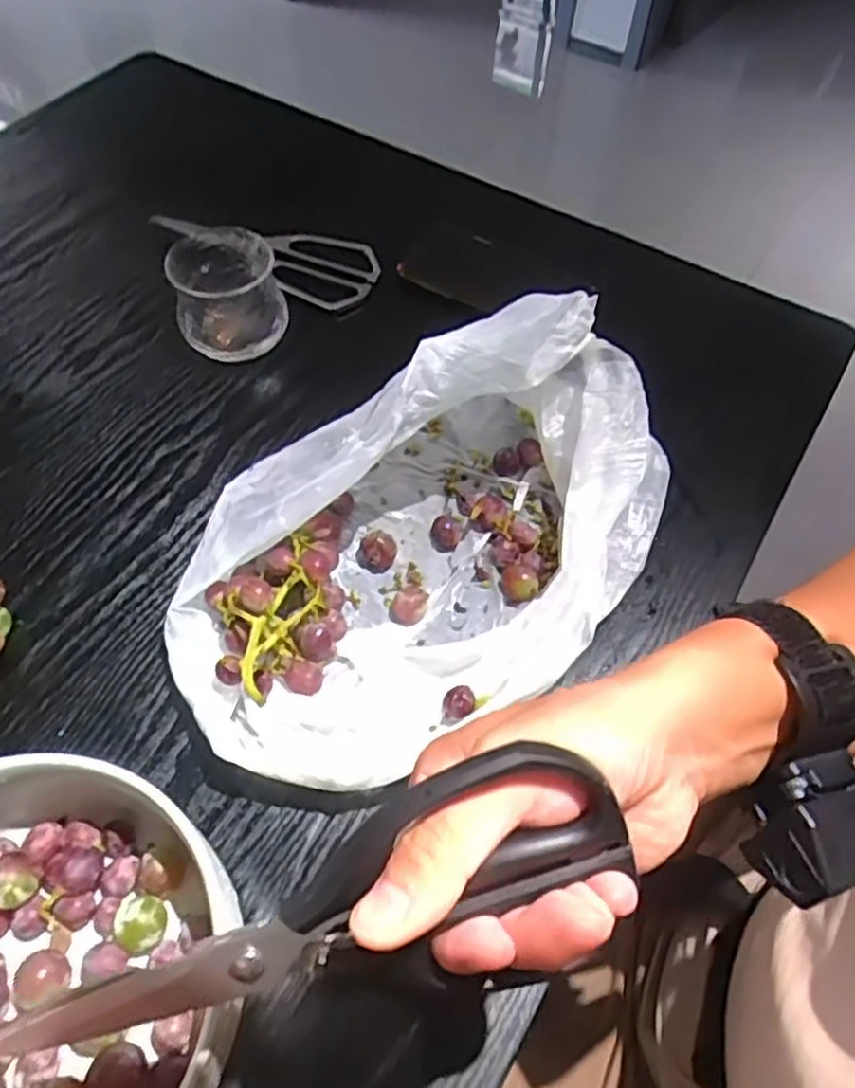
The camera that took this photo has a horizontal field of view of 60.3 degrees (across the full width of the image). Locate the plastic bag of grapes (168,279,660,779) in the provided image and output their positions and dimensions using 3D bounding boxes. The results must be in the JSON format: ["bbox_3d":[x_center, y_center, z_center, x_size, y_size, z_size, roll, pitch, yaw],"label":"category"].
[{"bbox_3d":[-0.004,-0.015,0.415,0.204,0.124,0.301,41,65,21],"label":"plastic bag of grapes"}]

